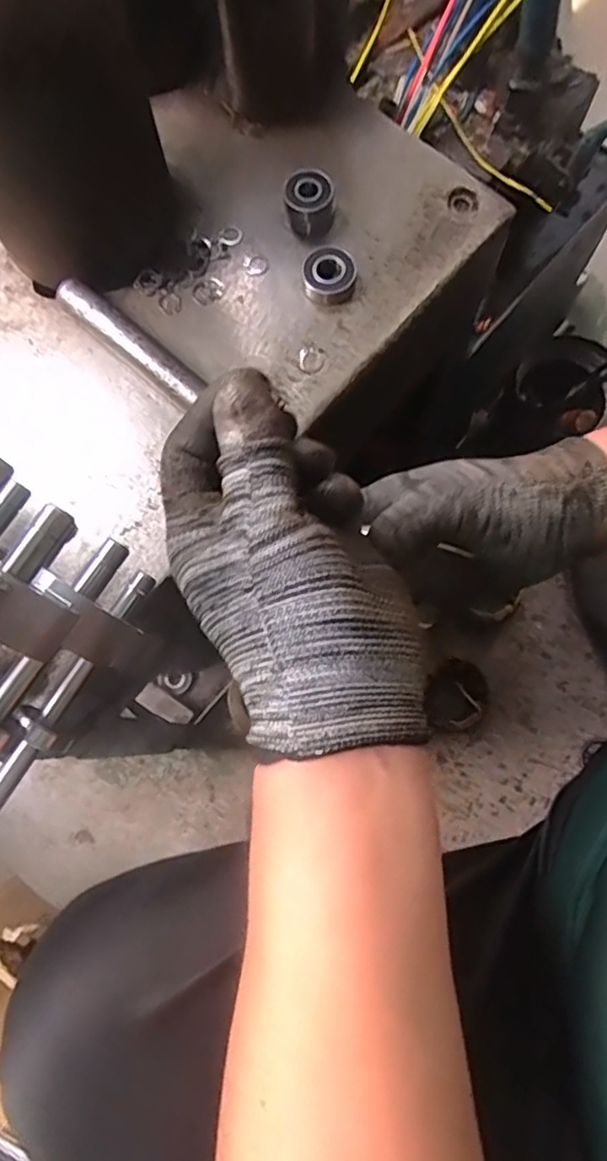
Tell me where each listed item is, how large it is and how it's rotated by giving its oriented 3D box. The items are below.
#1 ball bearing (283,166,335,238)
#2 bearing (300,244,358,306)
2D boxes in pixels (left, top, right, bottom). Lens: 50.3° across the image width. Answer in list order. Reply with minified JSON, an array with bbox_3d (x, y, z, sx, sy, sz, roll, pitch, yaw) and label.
[{"bbox_3d":[0.004,-0.237,0.405,0.031,0.024,0.029,-2,76,1],"label":"ball bearing"},{"bbox_3d":[0.016,-0.190,0.399,0.033,0.014,0.037,7,76,3],"label":"bearing"}]

